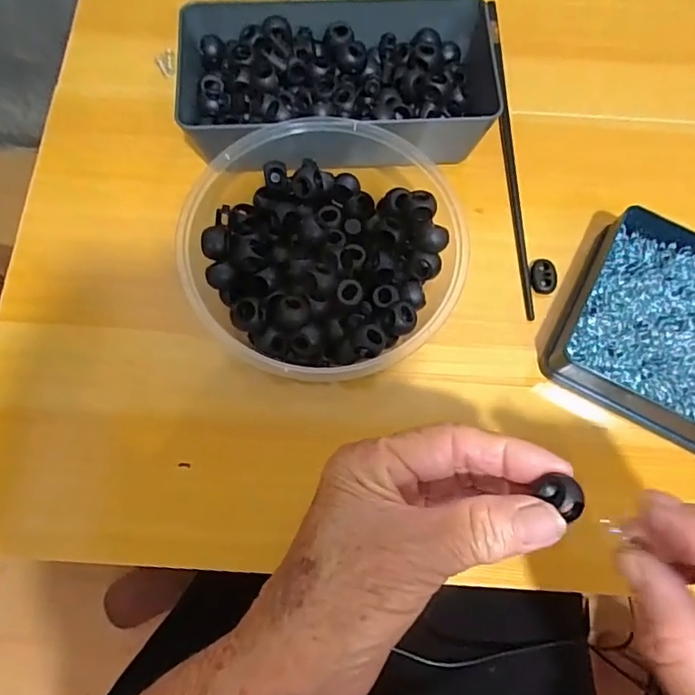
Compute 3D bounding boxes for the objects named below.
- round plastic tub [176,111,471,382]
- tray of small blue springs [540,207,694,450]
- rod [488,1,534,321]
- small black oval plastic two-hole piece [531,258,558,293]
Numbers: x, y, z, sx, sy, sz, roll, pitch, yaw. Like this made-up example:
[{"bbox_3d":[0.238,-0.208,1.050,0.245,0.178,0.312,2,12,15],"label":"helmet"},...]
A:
[{"bbox_3d":[-0.014,-0.054,0.302,0.142,0.051,0.152,-9,74,-4],"label":"round plastic tub"},{"bbox_3d":[0.200,-0.002,0.306,0.150,0.030,0.118,28,75,7],"label":"tray of small blue springs"},{"bbox_3d":[0.105,-0.131,0.355,0.006,0.006,0.233,-1,74,-1],"label":"rod"},{"bbox_3d":[0.119,-0.043,0.329,0.016,0.004,0.021,5,74,0],"label":"small black oval plastic two-hole piece"}]

